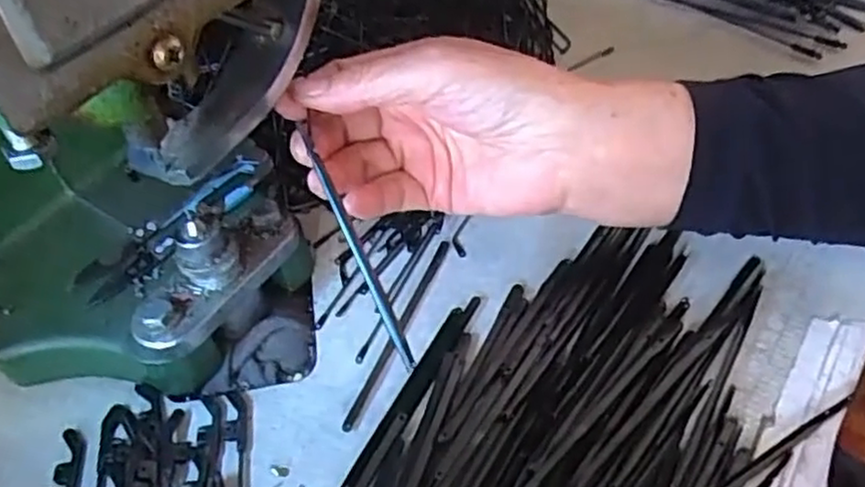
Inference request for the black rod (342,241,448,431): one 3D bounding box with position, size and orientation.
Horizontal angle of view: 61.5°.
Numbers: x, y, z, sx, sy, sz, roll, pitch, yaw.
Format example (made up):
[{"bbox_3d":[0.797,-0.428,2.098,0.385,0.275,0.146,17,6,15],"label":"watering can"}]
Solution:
[{"bbox_3d":[-0.014,0.035,0.307,0.007,0.004,0.098,14,53,17],"label":"black rod"}]

